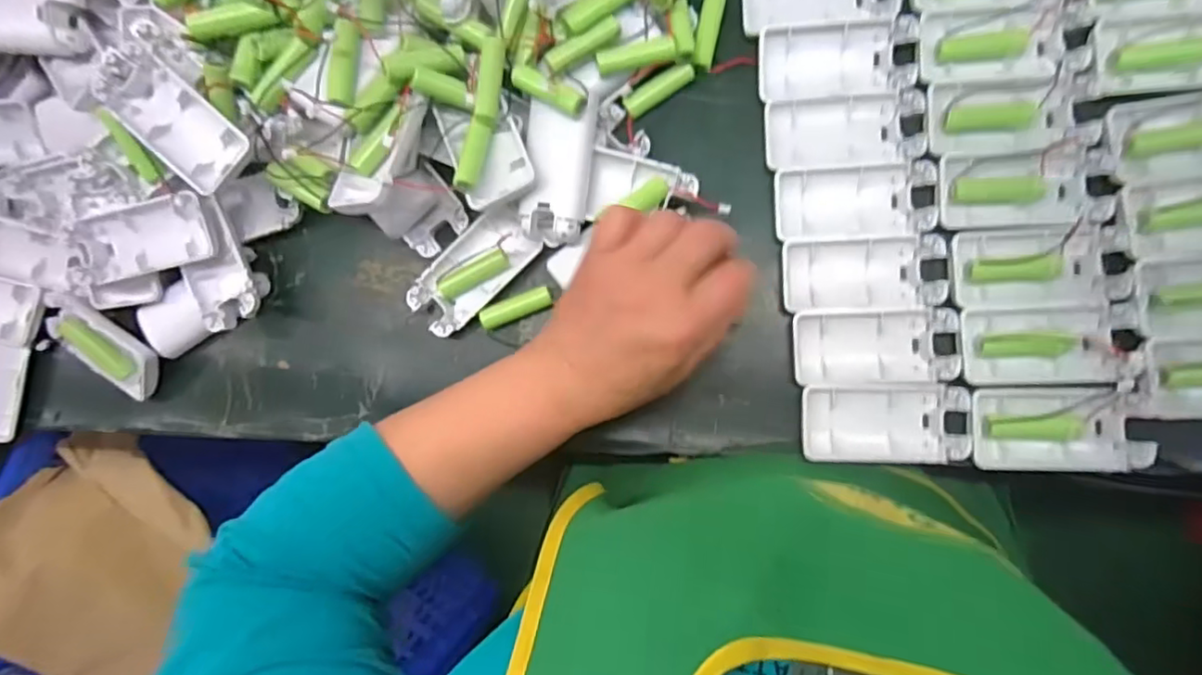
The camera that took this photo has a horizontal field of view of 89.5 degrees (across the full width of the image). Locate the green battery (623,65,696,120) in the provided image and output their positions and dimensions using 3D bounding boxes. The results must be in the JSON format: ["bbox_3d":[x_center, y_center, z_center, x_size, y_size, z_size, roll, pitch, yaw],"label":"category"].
[{"bbox_3d":[0.038,-0.161,0.396,0.050,0.012,0.012,-33,83,5],"label":"green battery"}]

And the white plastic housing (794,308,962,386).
[{"bbox_3d":[0.168,0.006,0.372,0.094,0.016,0.045,-2,86,8],"label":"white plastic housing"}]

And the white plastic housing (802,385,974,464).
[{"bbox_3d":[0.172,0.053,0.368,0.095,0.013,0.046,-1,86,8],"label":"white plastic housing"}]

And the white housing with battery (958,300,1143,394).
[{"bbox_3d":[0.264,0.004,0.357,0.095,0.022,0.048,2,87,8],"label":"white housing with battery"}]

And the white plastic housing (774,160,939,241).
[{"bbox_3d":[0.157,-0.084,0.375,0.095,0.010,0.044,-3,86,8],"label":"white plastic housing"}]

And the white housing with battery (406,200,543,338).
[{"bbox_3d":[-0.083,-0.045,0.405,0.094,0.016,0.044,-43,82,4],"label":"white housing with battery"}]

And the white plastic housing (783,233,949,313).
[{"bbox_3d":[0.161,-0.039,0.373,0.094,0.014,0.045,-3,86,8],"label":"white plastic housing"}]

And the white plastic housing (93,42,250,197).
[{"bbox_3d":[-0.258,-0.133,0.365,0.094,0.021,0.043,44,93,-4],"label":"white plastic housing"}]

